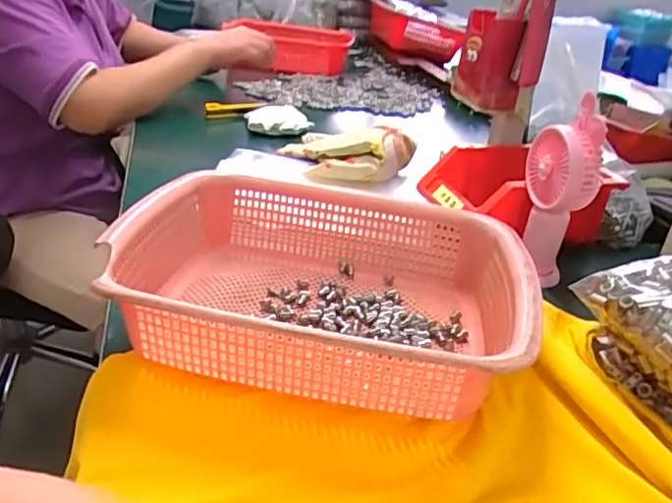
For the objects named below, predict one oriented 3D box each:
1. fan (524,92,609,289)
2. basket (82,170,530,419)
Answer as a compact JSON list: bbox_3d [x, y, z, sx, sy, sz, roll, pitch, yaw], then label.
[{"bbox_3d":[0.202,-0.054,0.541,0.035,0.166,0.061,-2,29,-14],"label":"fan"},{"bbox_3d":[-0.008,0.024,0.448,0.291,0.076,0.219,9,29,5],"label":"basket"}]

